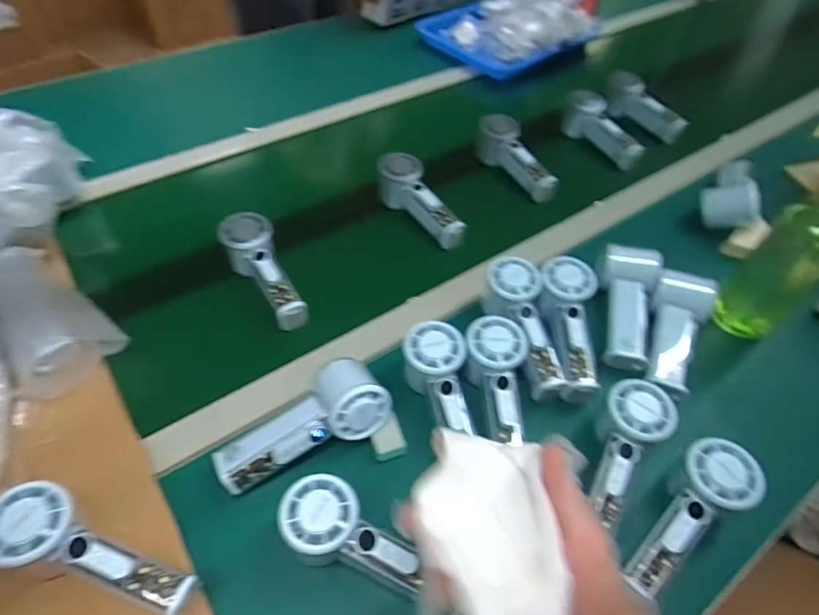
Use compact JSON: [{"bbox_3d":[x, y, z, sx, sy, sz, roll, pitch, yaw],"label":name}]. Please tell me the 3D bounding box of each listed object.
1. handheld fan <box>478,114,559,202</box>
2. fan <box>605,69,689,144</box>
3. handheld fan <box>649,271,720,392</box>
[{"bbox_3d":[0.159,-0.212,0.740,0.044,0.074,0.153,-23,54,-20],"label":"handheld fan"},{"bbox_3d":[0.376,-0.323,0.816,0.068,0.049,0.159,-26,67,-22],"label":"fan"},{"bbox_3d":[0.288,0.026,0.535,0.057,0.038,0.138,15,77,10],"label":"handheld fan"}]

